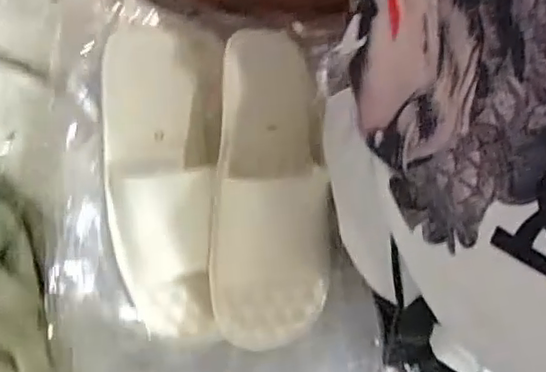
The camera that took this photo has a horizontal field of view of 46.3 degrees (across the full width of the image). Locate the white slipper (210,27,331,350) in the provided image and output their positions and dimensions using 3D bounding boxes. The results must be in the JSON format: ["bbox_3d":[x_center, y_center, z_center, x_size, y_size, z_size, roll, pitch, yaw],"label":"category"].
[{"bbox_3d":[0.003,-0.005,0.545,0.095,0.059,0.270,3,78,0],"label":"white slipper"}]

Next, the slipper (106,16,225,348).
[{"bbox_3d":[-0.092,-0.014,0.550,0.093,0.066,0.279,-3,78,-1],"label":"slipper"}]

